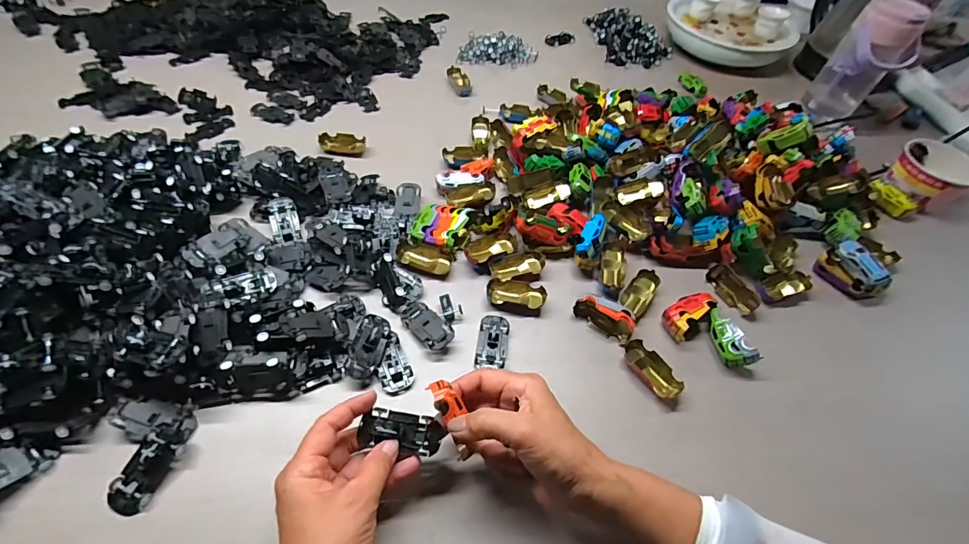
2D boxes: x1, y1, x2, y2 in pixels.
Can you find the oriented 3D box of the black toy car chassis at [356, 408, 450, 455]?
[{"bbox_3d":[-0.066,0.128,0.345,0.066,0.015,0.030,10,53,-2],"label":"black toy car chassis"}]

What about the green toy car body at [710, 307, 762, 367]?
[{"bbox_3d":[0.257,0.070,0.456,0.023,0.033,0.065,28,35,-38],"label":"green toy car body"}]

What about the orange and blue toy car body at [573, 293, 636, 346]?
[{"bbox_3d":[0.131,0.046,0.463,0.064,0.026,0.029,37,58,21],"label":"orange and blue toy car body"}]

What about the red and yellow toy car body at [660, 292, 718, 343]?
[{"bbox_3d":[0.223,0.045,0.472,0.064,0.025,0.038,-30,61,-25],"label":"red and yellow toy car body"}]

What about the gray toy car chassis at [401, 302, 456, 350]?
[{"bbox_3d":[-0.059,0.056,0.446,0.032,0.017,0.064,-33,63,-26],"label":"gray toy car chassis"}]

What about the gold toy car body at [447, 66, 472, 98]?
[{"bbox_3d":[-0.042,-0.325,0.738,0.031,0.016,0.061,-13,55,-15],"label":"gold toy car body"}]

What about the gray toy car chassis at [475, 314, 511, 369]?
[{"bbox_3d":[0.009,0.070,0.446,0.030,0.013,0.060,9,53,1],"label":"gray toy car chassis"}]

